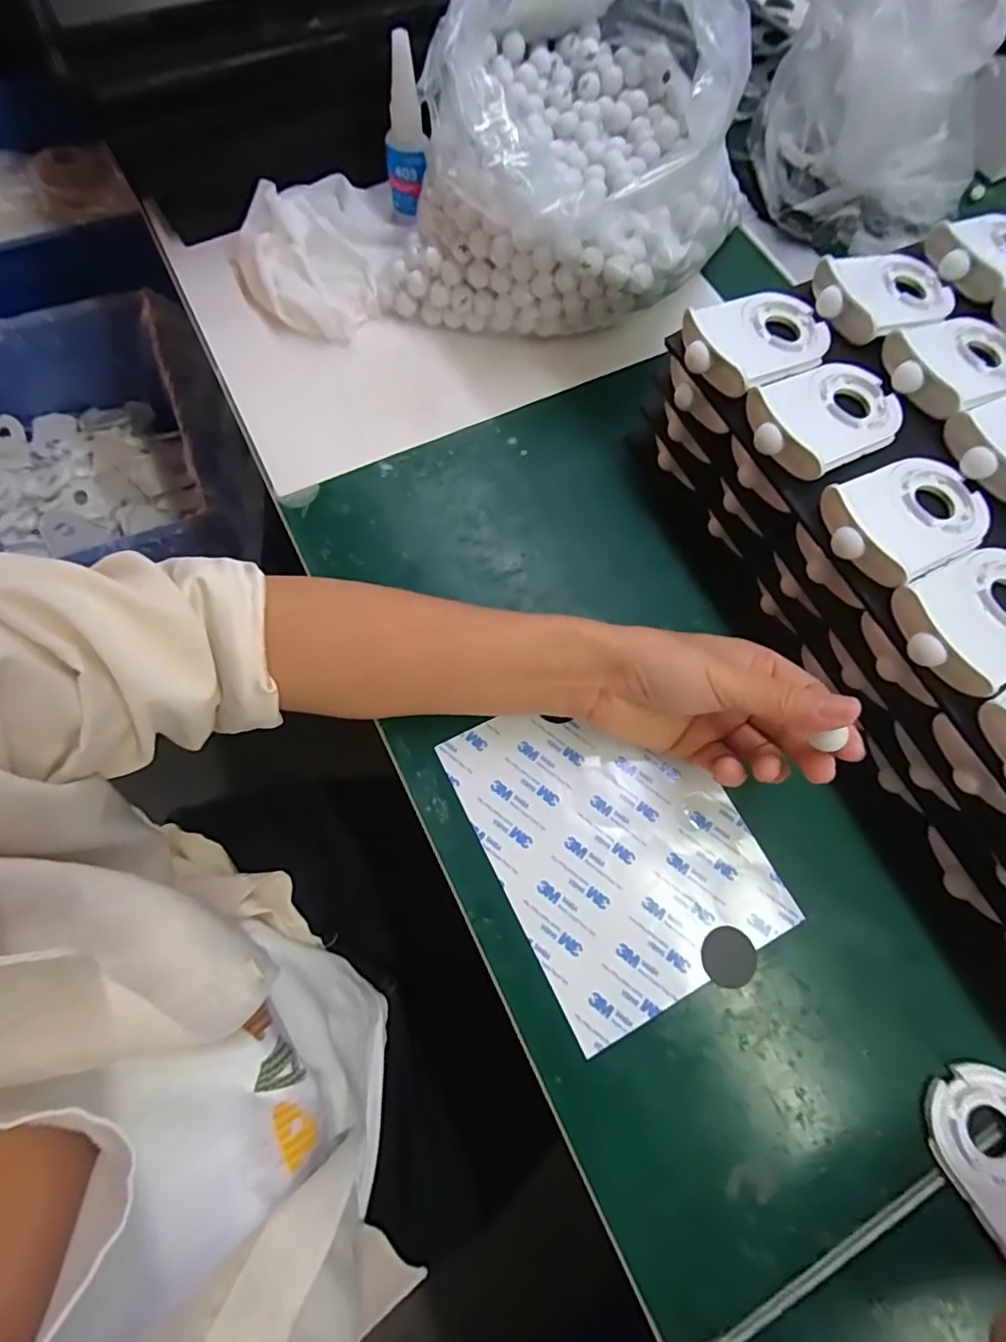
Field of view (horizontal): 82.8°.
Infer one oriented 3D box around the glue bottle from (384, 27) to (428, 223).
[{"bbox_3d":[-0.073,-0.389,0.417,0.028,0.103,0.028,-7,72,-5],"label":"glue bottle"}]

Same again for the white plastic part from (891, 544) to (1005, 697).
[{"bbox_3d":[0.229,-0.027,0.268,0.091,0.013,0.058,-25,74,-11],"label":"white plastic part"}]

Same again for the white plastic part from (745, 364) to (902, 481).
[{"bbox_3d":[0.176,-0.138,0.305,0.091,0.012,0.059,-25,74,-11],"label":"white plastic part"}]

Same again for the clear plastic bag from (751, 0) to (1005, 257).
[{"bbox_3d":[0.305,-0.448,0.450,0.167,0.116,0.167,31,72,8],"label":"clear plastic bag"}]

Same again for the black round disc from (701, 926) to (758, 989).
[{"bbox_3d":[0.119,0.150,0.299,0.029,0.004,0.028,1,71,-3],"label":"black round disc"}]

